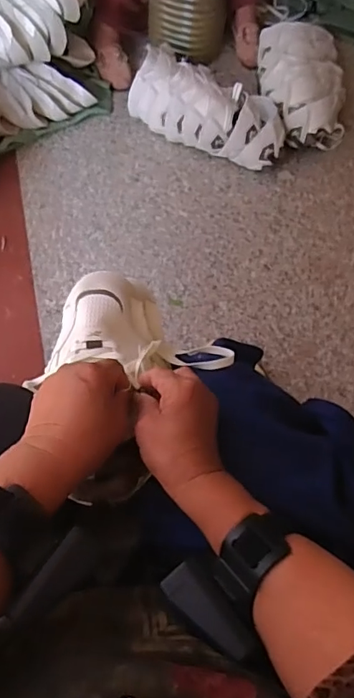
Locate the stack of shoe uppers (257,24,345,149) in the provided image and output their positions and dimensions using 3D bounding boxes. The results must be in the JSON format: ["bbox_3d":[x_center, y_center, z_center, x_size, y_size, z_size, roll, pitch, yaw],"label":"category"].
[{"bbox_3d":[0.309,-0.655,1.231,0.208,0.114,0.350,1,63,-2],"label":"stack of shoe uppers"}]

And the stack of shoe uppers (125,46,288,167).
[{"bbox_3d":[0.079,-0.571,1.175,0.376,0.131,0.184,20,63,7],"label":"stack of shoe uppers"}]

